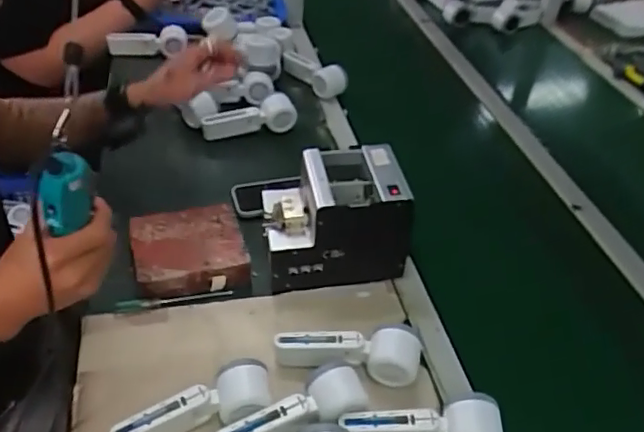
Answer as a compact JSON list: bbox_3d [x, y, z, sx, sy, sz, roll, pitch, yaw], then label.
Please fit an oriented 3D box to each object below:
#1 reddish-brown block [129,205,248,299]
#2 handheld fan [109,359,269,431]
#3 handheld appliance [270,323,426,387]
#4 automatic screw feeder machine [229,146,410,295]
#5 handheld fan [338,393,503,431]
[{"bbox_3d":[-0.182,0.048,0.812,0.146,0.047,0.129,-7,42,-15],"label":"reddish-brown block"},{"bbox_3d":[-0.138,0.205,0.626,0.164,0.053,0.055,-7,42,-16],"label":"handheld fan"},{"bbox_3d":[0.030,0.158,0.686,0.169,0.053,0.053,5,40,-1],"label":"handheld appliance"},{"bbox_3d":[0.014,0.004,0.798,0.182,0.155,0.122,-3,41,-10],"label":"automatic screw feeder machine"},{"bbox_3d":[0.105,0.226,0.617,0.165,0.047,0.056,-5,40,5],"label":"handheld fan"}]

